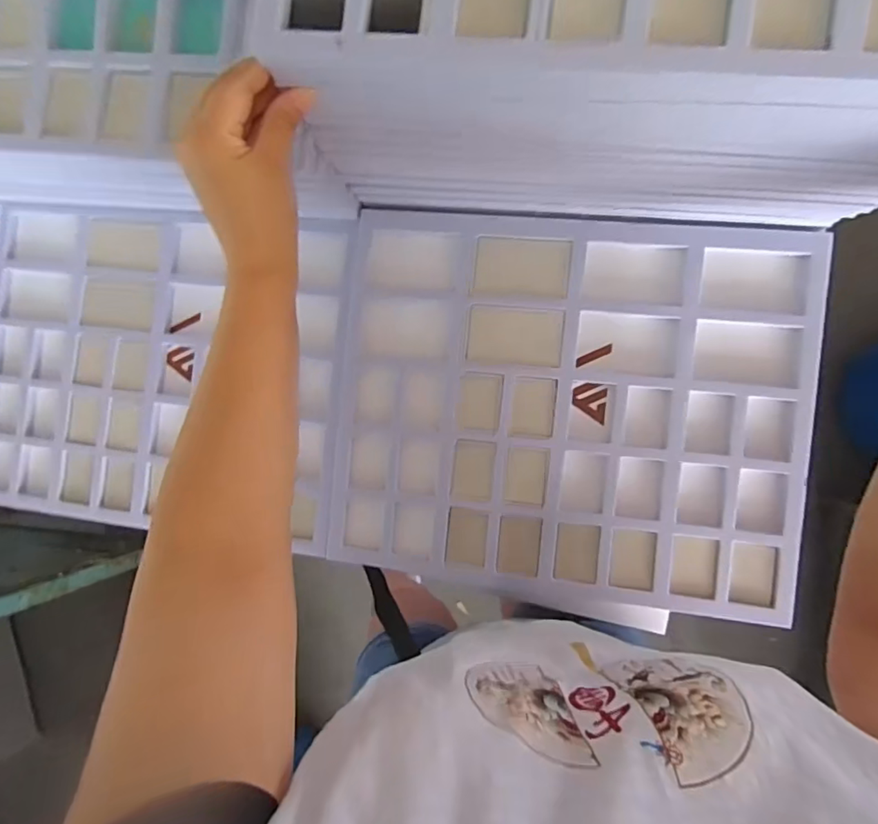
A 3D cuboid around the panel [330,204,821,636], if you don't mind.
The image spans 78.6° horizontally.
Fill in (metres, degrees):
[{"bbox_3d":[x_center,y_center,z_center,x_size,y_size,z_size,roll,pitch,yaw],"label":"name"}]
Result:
[{"bbox_3d":[0.110,-0.003,0.508,0.437,0.044,0.351,7,90,9],"label":"panel"}]

